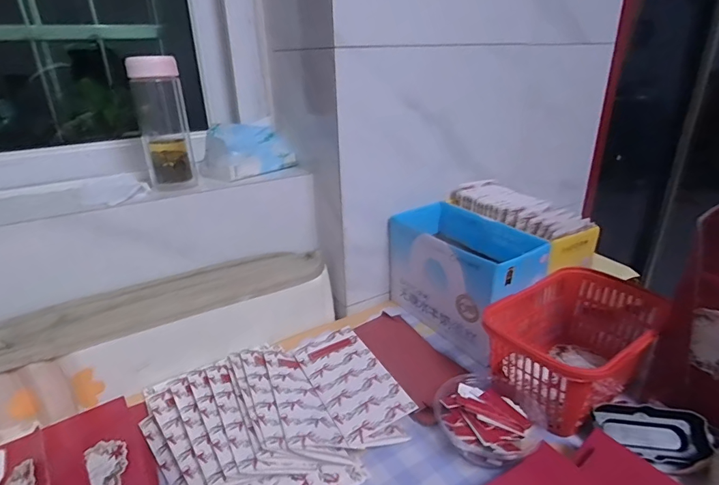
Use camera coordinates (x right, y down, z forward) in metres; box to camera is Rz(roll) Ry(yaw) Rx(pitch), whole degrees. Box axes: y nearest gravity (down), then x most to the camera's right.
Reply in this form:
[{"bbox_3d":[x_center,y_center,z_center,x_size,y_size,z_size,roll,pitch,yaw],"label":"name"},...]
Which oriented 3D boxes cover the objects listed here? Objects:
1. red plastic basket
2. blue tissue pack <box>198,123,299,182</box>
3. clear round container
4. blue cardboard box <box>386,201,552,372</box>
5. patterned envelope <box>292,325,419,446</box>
[{"bbox_3d":[0.269,0.130,0.542,0.232,0.115,0.144,-19,30,-35],"label":"red plastic basket"},{"bbox_3d":[-0.178,-0.151,0.695,0.146,0.076,0.080,-12,26,-23],"label":"blue tissue pack"},{"bbox_3d":[0.143,0.198,0.476,0.107,0.040,0.111,-1,24,0],"label":"clear round container"},{"bbox_3d":[0.155,0.053,0.667,0.125,0.159,0.222,-17,28,-31],"label":"blue cardboard box"},{"bbox_3d":[-0.013,0.164,0.527,0.085,0.004,0.169,-21,31,-21],"label":"patterned envelope"}]

